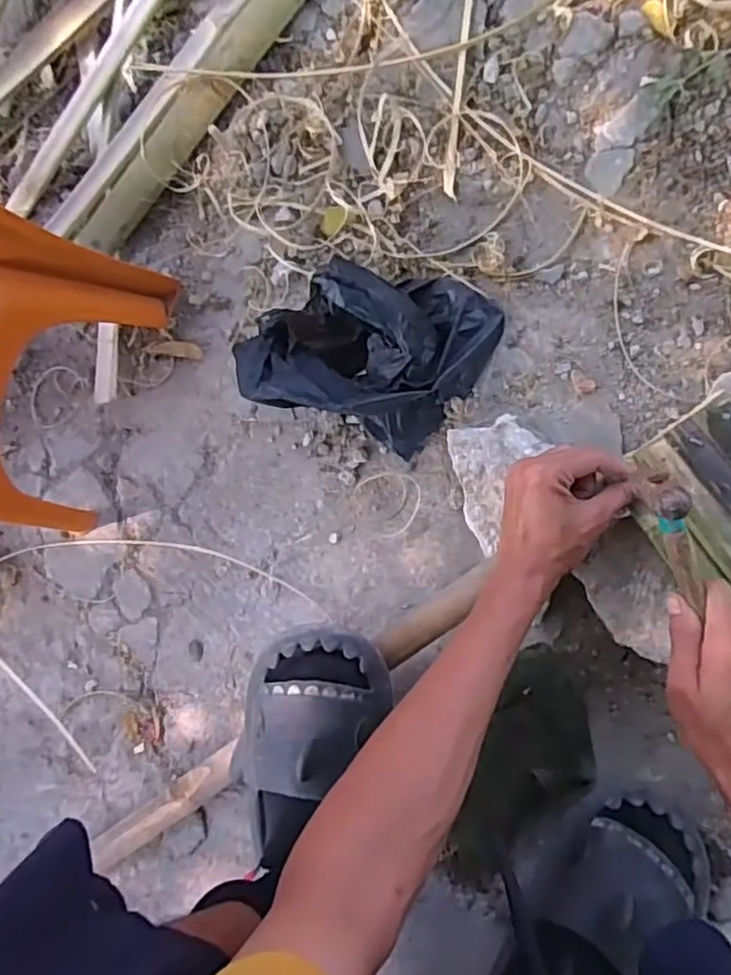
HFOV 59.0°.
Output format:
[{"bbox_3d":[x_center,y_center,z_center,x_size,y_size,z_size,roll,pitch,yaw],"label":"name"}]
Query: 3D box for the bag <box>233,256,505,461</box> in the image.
[{"bbox_3d":[0.003,-0.135,0.605,0.222,0.110,0.166,20,92,8],"label":"bag"}]

